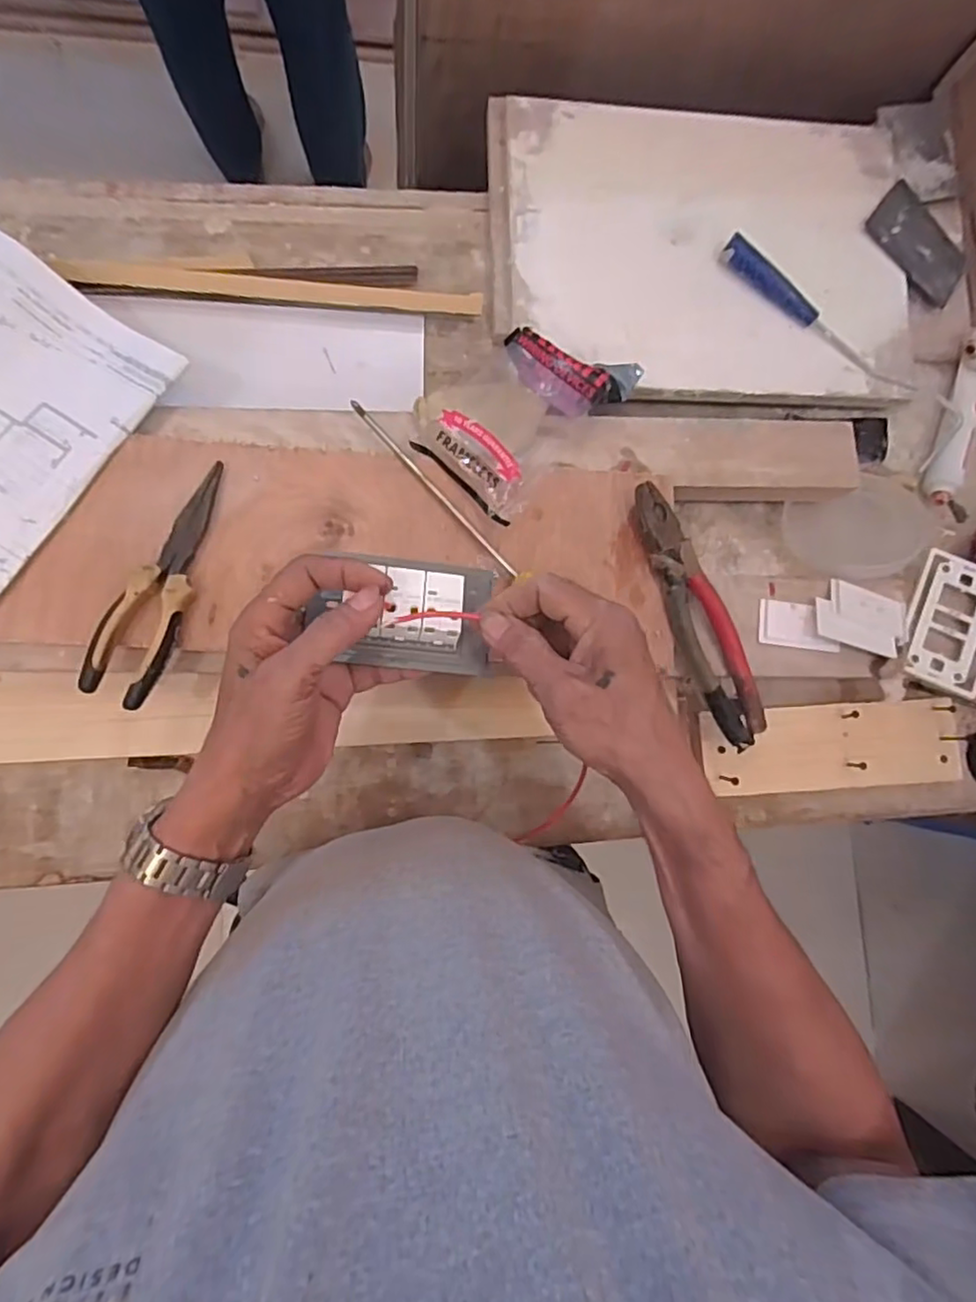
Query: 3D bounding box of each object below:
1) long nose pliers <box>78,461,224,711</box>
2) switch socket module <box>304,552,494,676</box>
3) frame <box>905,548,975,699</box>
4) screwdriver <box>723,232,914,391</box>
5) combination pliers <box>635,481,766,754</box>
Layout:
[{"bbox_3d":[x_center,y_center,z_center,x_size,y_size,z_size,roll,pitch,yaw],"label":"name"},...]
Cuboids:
[{"bbox_3d":[-0.246,-0.054,0.478,0.051,0.018,0.189,17,83,-5],"label":"long nose pliers"},{"bbox_3d":[-0.051,-0.023,0.392,0.106,0.025,0.063,6,84,-6],"label":"switch socket module"},{"bbox_3d":[0.425,-0.025,0.578,0.073,0.012,0.125,20,81,6],"label":"frame"},{"bbox_3d":[0.315,-0.317,0.609,0.221,0.026,0.023,38,81,-2],"label":"screwdriver"},{"bbox_3d":[0.174,-0.027,0.530,0.048,0.014,0.229,-30,98,-13],"label":"combination pliers"}]

